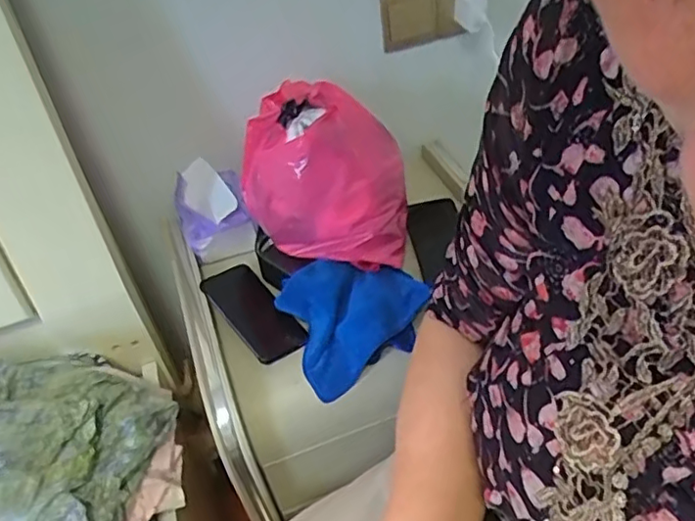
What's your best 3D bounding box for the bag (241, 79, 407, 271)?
[{"bbox_3d":[-0.031,-0.107,0.841,0.209,0.215,0.180,-5,43,3],"label":"bag"}]

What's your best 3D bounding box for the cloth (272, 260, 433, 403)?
[{"bbox_3d":[0.012,0.068,0.806,0.182,0.087,0.137,-24,46,-16],"label":"cloth"}]

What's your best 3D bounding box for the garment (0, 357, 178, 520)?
[{"bbox_3d":[-0.365,0.210,0.700,0.303,0.102,0.283,19,49,25],"label":"garment"}]

